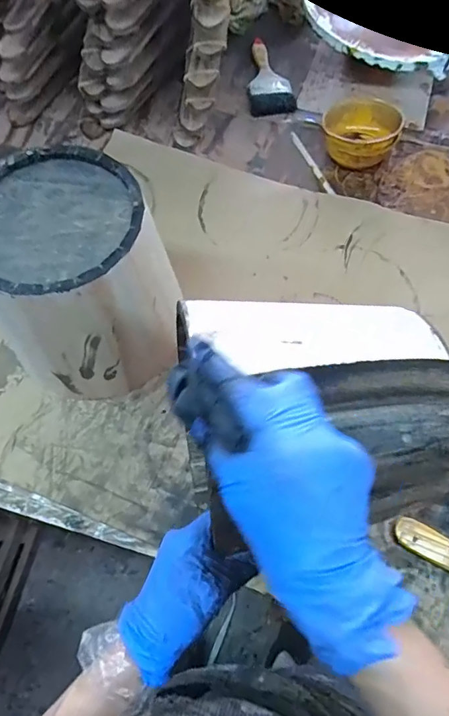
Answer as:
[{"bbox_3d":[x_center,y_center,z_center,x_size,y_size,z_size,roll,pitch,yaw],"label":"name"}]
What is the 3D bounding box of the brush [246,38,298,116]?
[{"bbox_3d":[0.075,-0.489,0.800,0.076,0.024,0.168,-7,66,-1],"label":"brush"}]

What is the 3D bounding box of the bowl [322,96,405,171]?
[{"bbox_3d":[0.206,-0.343,0.705,0.110,0.061,0.123,11,67,6],"label":"bowl"}]

